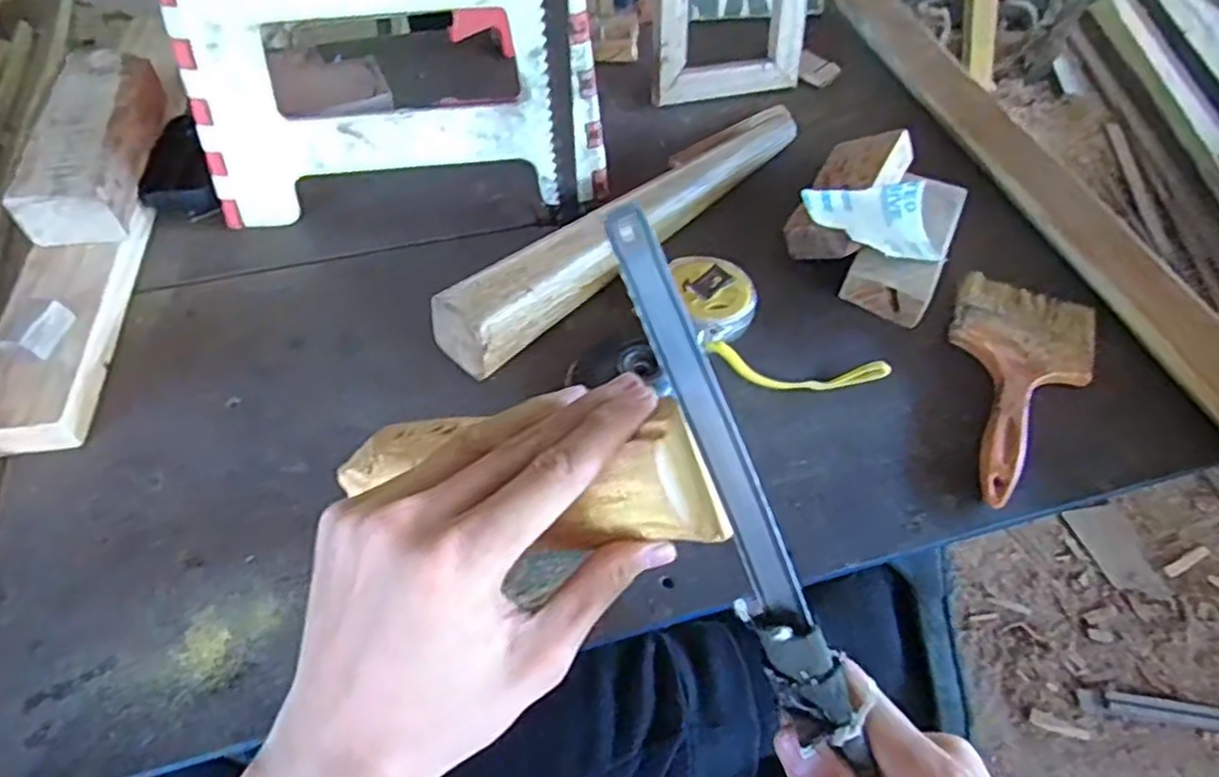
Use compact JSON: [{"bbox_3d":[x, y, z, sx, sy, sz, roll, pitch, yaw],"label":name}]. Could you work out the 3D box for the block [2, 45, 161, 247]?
[{"bbox_3d":[-0.376,-0.182,0.522,0.065,0.043,0.175,-9,53,-9],"label":"block"}]

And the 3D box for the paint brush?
[{"bbox_3d":[0.265,-0.003,0.468,0.086,0.019,0.183,22,55,14],"label":"paint brush"}]

